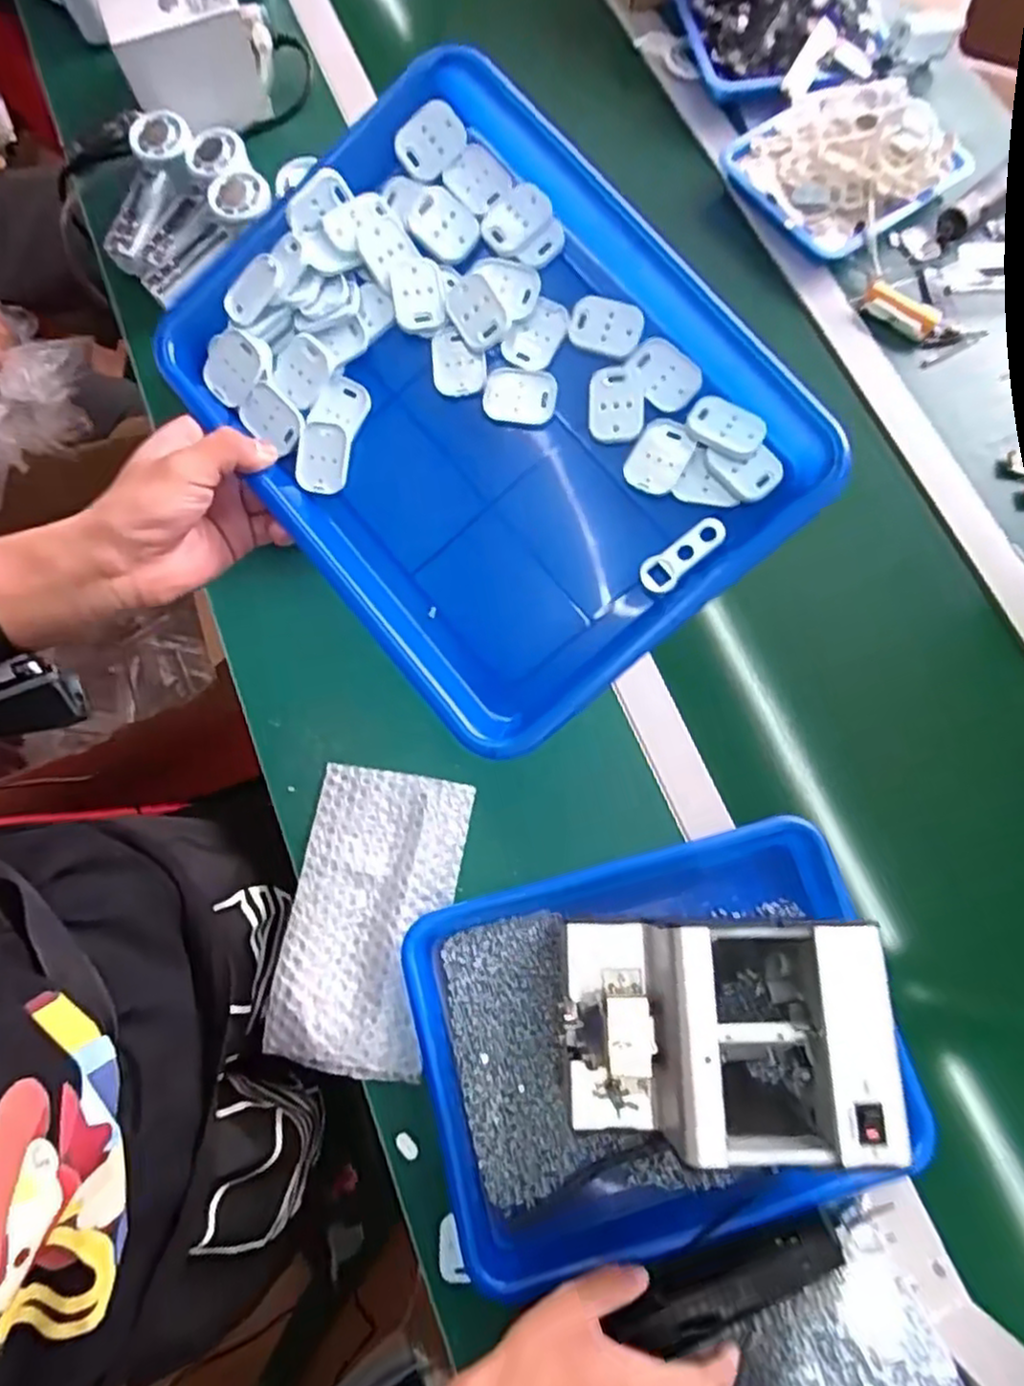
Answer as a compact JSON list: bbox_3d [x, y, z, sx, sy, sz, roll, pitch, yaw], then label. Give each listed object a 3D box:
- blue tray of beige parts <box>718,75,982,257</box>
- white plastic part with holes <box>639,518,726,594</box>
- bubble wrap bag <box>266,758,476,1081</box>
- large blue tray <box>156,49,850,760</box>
[{"bbox_3d":[0.343,-0.542,0.729,0.198,0.054,0.166,-31,77,-11],"label":"blue tray of beige parts"},{"bbox_3d":[0.091,-0.072,0.380,0.049,0.005,0.019,-35,94,5],"label":"white plastic part with holes"},{"bbox_3d":[-0.111,0.173,0.558,0.121,0.011,0.221,11,74,1],"label":"bubble wrap bag"},{"bbox_3d":[-0.019,-0.158,0.394,0.255,0.046,0.327,-42,87,7],"label":"large blue tray"}]

